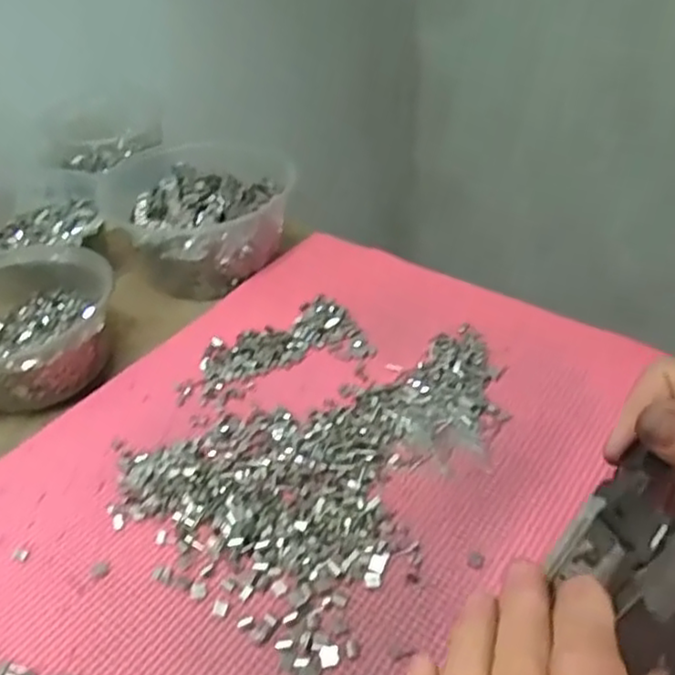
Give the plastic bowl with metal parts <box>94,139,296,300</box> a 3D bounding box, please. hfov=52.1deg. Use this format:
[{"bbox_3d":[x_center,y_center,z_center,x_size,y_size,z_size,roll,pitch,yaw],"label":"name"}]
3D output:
[{"bbox_3d":[-0.106,-0.098,0.519,0.132,0.057,0.127,-1,38,0],"label":"plastic bowl with metal parts"}]

